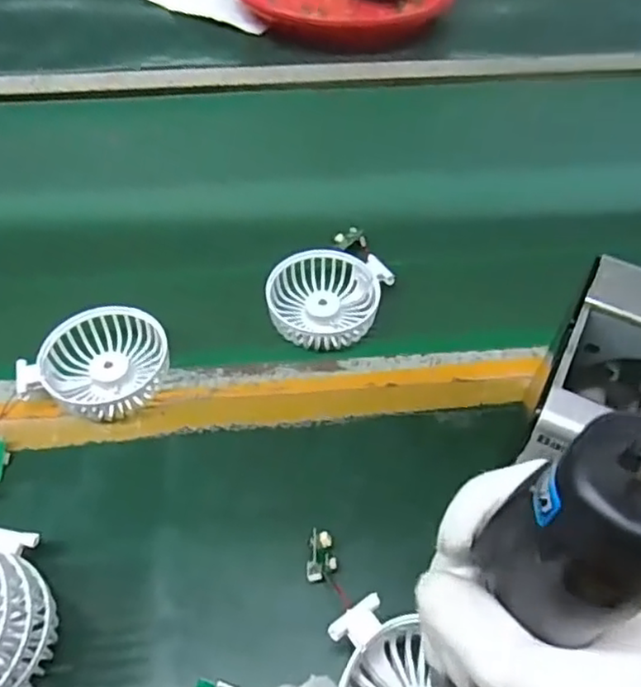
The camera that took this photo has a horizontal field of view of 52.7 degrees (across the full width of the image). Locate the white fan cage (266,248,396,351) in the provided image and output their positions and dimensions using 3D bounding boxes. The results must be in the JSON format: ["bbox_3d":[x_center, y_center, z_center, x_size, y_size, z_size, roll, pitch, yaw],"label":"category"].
[{"bbox_3d":[0.005,-0.038,0.524,0.092,0.024,0.084,8,54,8],"label":"white fan cage"}]

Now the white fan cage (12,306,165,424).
[{"bbox_3d":[-0.160,0.014,0.481,0.089,0.033,0.084,11,54,10],"label":"white fan cage"}]

